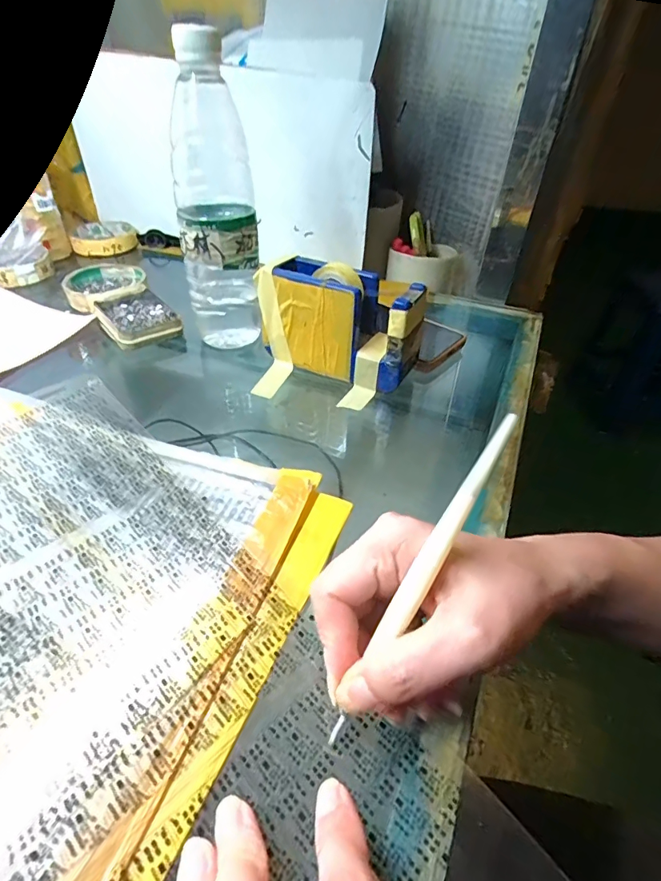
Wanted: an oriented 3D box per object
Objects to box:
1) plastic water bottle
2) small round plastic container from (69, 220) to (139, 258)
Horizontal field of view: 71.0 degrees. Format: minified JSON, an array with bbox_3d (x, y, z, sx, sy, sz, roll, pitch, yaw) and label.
[{"bbox_3d":[-0.093,-0.186,0.378,0.062,0.210,0.063,-3,41,-6],"label":"plastic water bottle"},{"bbox_3d":[-0.314,-0.284,0.648,0.083,0.018,0.098,-11,42,-15],"label":"small round plastic container"}]

